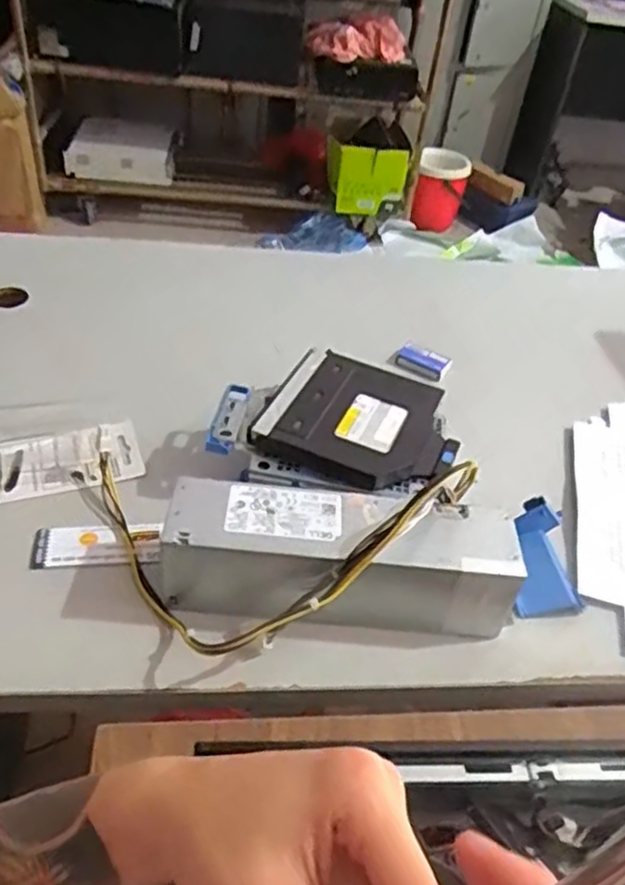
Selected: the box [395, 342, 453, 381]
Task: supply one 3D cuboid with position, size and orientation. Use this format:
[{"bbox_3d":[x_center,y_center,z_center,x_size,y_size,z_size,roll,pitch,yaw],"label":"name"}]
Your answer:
[{"bbox_3d":[0.115,-0.084,0.727,0.055,0.015,0.030,25,45,18],"label":"box"}]

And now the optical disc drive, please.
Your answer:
[{"bbox_3d":[0.040,-0.018,0.574,0.148,0.021,0.124,23,44,16],"label":"optical disc drive"}]

